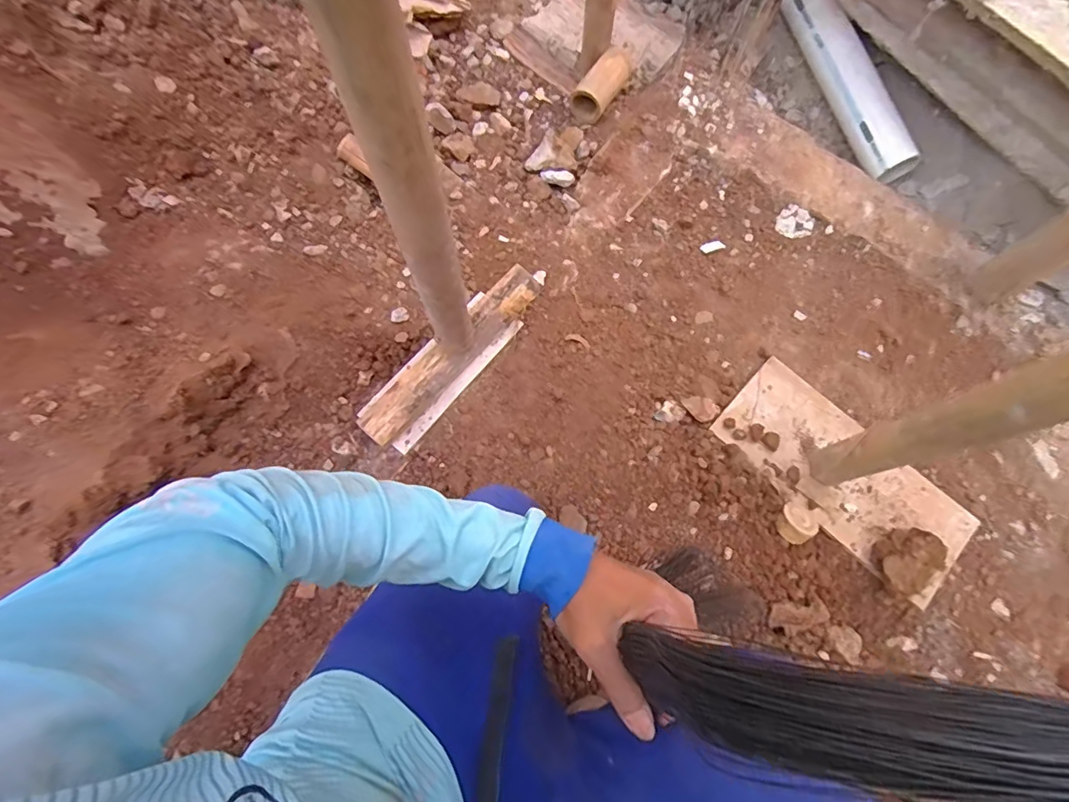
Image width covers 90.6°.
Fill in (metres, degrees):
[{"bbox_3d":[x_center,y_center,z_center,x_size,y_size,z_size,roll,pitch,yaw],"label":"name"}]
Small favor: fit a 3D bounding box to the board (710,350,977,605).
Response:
[{"bbox_3d":[0.500,0.117,0.854,0.405,0.013,0.182,41,78,11],"label":"board"}]

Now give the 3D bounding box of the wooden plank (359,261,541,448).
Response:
[{"bbox_3d":[-0.137,-0.083,0.893,0.065,0.055,0.383,41,78,11],"label":"wooden plank"}]

